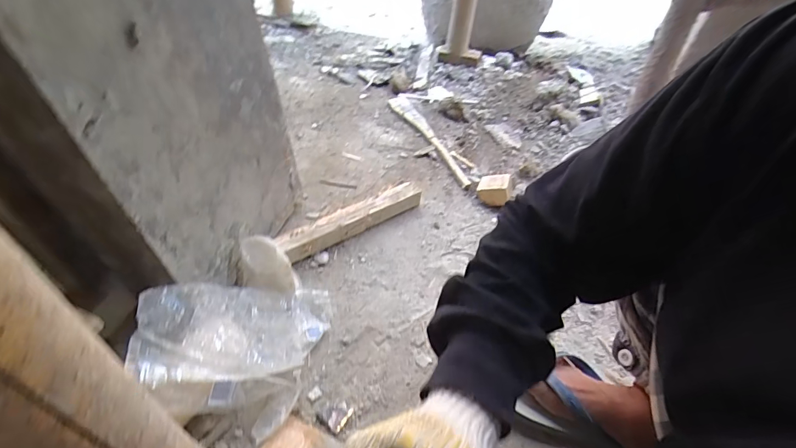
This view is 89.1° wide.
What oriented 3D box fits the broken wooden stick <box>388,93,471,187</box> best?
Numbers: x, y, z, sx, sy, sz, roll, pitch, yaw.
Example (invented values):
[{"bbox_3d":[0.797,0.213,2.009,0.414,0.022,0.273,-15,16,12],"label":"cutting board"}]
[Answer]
[{"bbox_3d":[0.077,-0.209,0.959,0.048,0.024,0.387,-16,50,-22],"label":"broken wooden stick"}]

